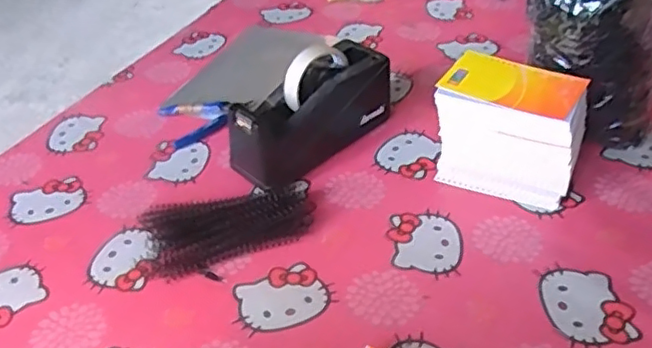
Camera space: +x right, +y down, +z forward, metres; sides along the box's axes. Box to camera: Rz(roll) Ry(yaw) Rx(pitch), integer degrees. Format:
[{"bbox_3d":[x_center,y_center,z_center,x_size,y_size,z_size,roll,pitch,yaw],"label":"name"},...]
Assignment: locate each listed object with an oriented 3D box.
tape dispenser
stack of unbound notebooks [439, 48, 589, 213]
[{"bbox_3d":[-0.018,-0.073,0.695,0.202,0.109,0.070,-35,49,-30],"label":"tape dispenser"},{"bbox_3d":[0.189,-0.043,0.637,0.139,0.120,0.091,13,44,20],"label":"stack of unbound notebooks"}]

